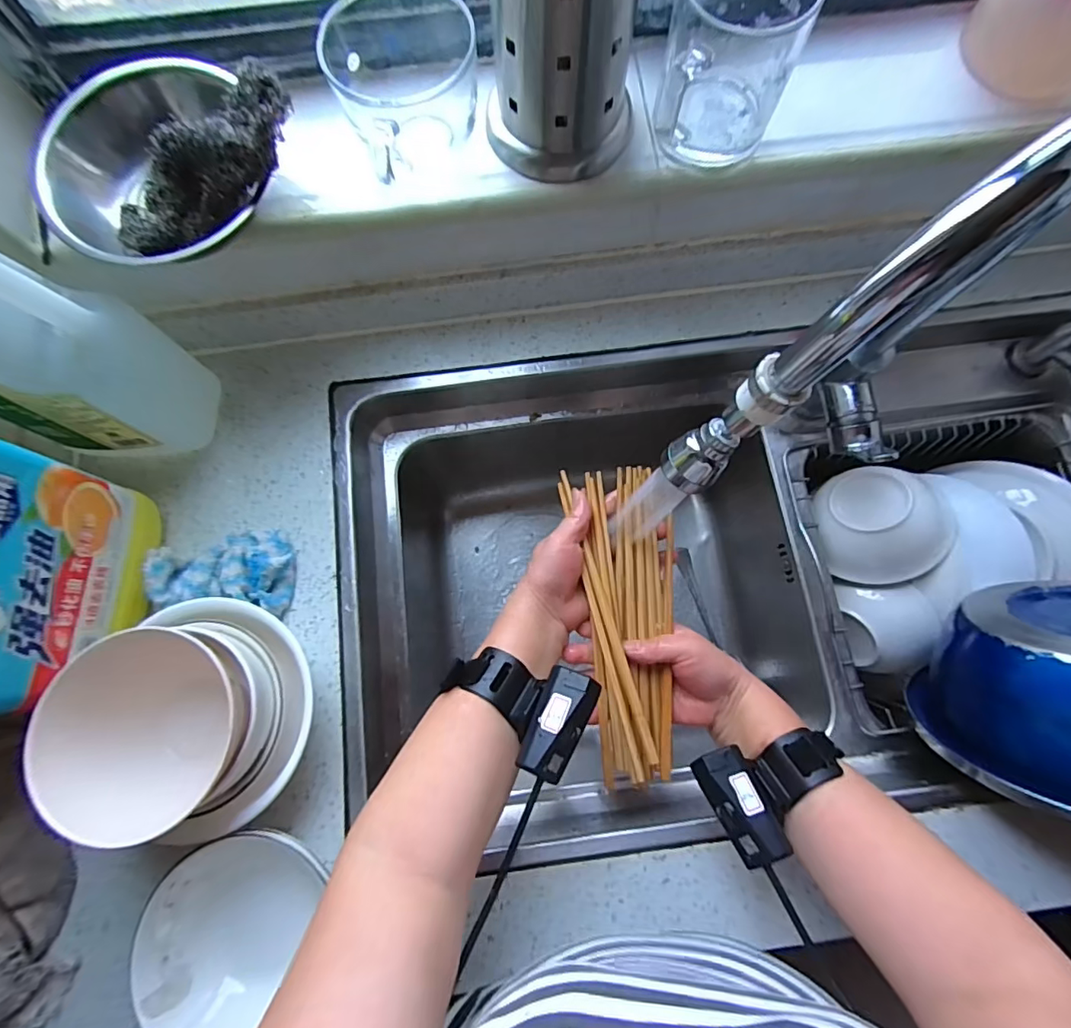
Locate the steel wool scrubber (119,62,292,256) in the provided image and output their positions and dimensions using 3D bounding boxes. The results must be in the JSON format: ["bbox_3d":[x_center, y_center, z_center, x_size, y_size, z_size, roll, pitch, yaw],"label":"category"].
[{"bbox_3d":[-0.237,-0.243,0.366,0.168,0.049,0.056,-19,75,26],"label":"steel wool scrubber"}]

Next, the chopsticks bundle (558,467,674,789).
[{"bbox_3d":[0.070,0.080,0.415,0.087,0.033,0.240,-1,76,1],"label":"chopsticks bundle"}]

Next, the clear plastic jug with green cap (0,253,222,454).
[{"bbox_3d":[-0.366,-0.129,0.380,0.090,0.278,0.105,1,75,22],"label":"clear plastic jug with green cap"}]

